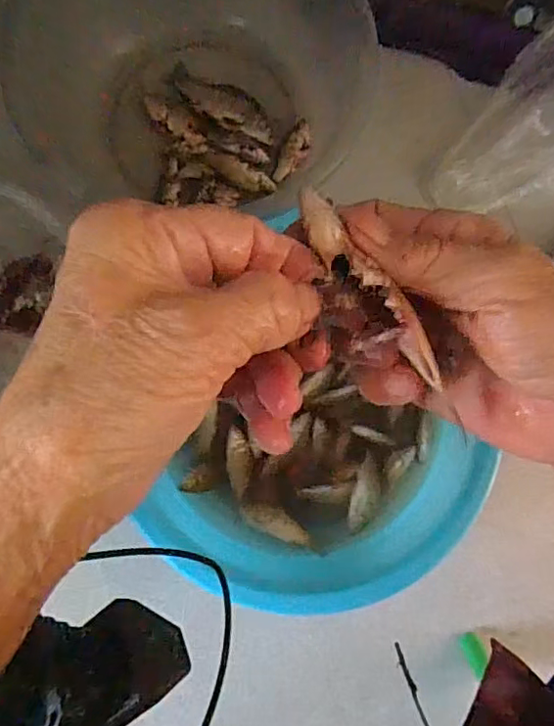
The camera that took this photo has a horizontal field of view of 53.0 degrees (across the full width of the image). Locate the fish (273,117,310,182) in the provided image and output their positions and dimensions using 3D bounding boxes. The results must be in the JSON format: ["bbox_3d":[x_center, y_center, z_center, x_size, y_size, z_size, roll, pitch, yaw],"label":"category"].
[{"bbox_3d":[0.022,-0.263,0.696,0.029,0.014,0.081,24,82,3],"label":"fish"}]

